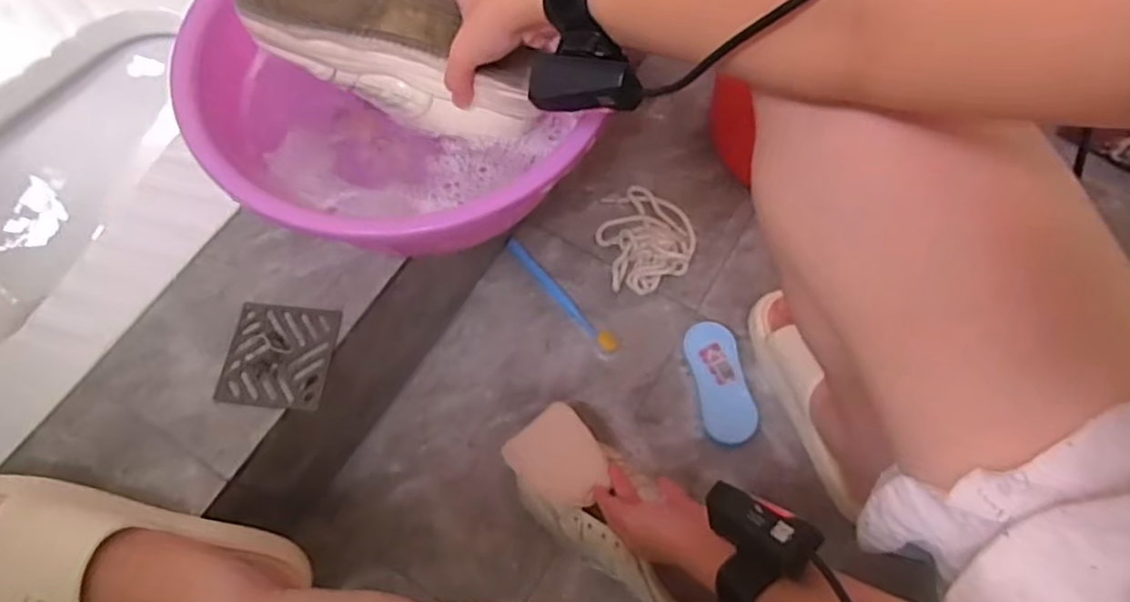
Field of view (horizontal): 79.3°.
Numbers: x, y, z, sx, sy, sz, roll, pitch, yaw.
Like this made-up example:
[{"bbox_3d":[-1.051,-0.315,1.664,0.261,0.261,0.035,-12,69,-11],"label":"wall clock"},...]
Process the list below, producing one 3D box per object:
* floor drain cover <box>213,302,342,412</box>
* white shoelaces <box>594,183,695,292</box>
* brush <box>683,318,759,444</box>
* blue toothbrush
[{"bbox_3d":[-0.236,0.044,0.564,0.086,0.007,0.088,5,64,2],"label":"floor drain cover"},{"bbox_3d":[0.097,-0.080,0.798,0.111,0.034,0.136,-13,65,-7],"label":"white shoelaces"},{"bbox_3d":[0.164,0.088,0.723,0.053,0.040,0.127,-10,64,-5],"label":"brush"},{"bbox_3d":[-0.006,-0.007,0.775,0.026,0.011,0.180,-39,70,-17],"label":"blue toothbrush"}]

